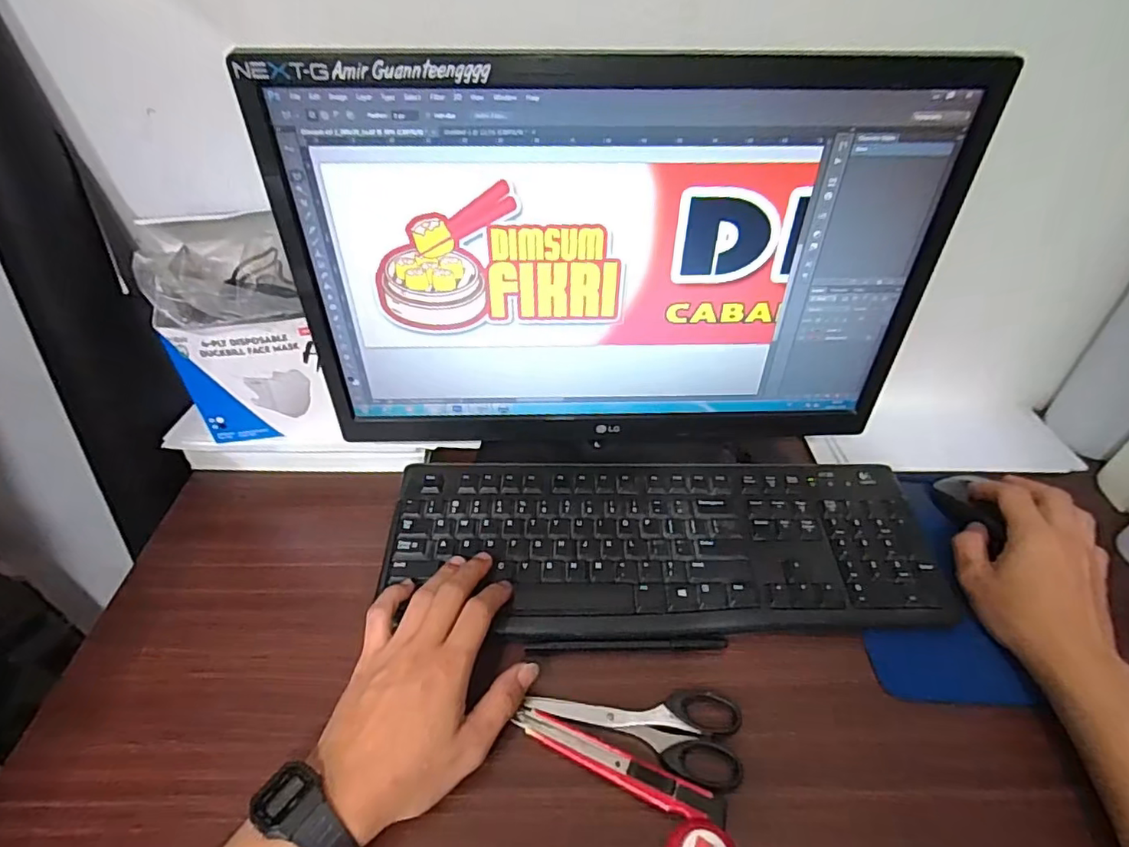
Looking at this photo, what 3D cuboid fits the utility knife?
[{"bbox_3d":[0.032,0.214,0.349,0.135,0.012,0.020,19,52,15],"label":"utility knife"}]

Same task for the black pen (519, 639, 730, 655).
[{"bbox_3d":[0.046,0.164,0.409,0.146,0.006,0.007,-2,49,-2],"label":"black pen"}]

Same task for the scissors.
[{"bbox_3d":[0.046,0.200,0.371,0.139,0.007,0.054,8,50,7],"label":"scissors"}]

